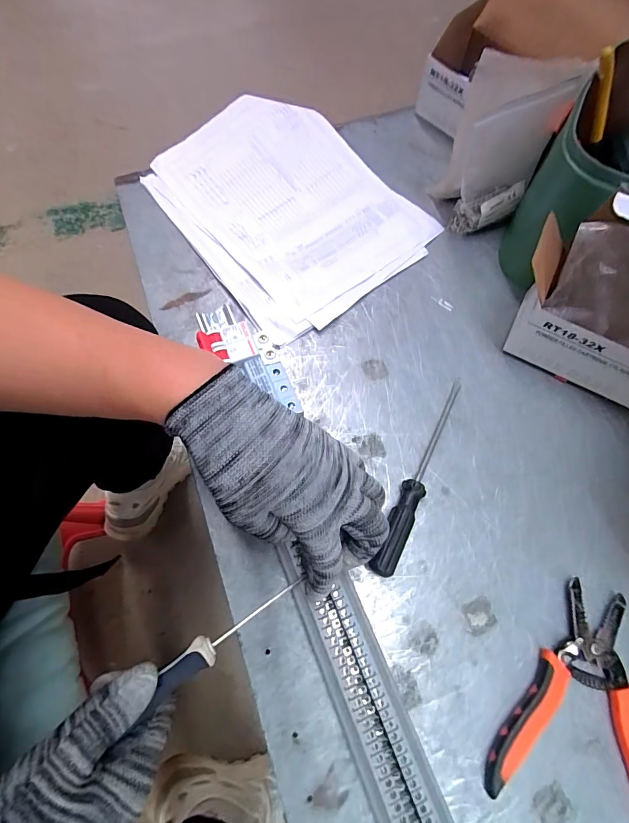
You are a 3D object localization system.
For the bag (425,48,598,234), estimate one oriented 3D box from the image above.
[{"bbox_3d":[0.185,-0.264,0.399,0.091,0.150,0.075,26,70,9],"label":"bag"}]

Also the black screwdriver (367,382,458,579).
[{"bbox_3d":[0.095,0.051,0.342,0.020,0.025,0.193,26,70,9],"label":"black screwdriver"}]

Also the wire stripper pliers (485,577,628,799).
[{"bbox_3d":[0.204,0.214,0.285,0.116,0.013,0.153,22,69,7],"label":"wire stripper pliers"}]

